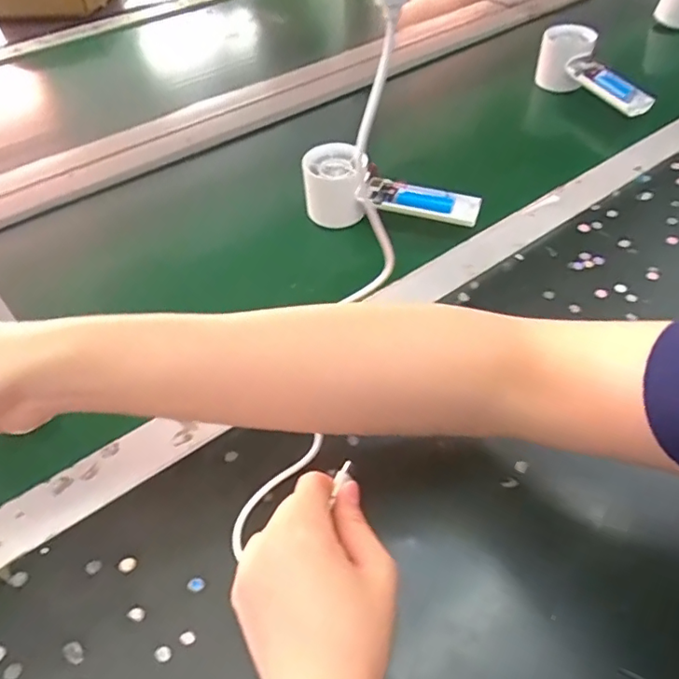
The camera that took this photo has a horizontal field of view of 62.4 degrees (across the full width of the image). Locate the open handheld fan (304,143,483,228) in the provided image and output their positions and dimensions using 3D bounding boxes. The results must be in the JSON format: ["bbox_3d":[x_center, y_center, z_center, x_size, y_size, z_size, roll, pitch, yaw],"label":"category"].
[{"bbox_3d":[0.046,-0.133,0.509,0.156,0.055,0.044,12,51,11],"label":"open handheld fan"}]

